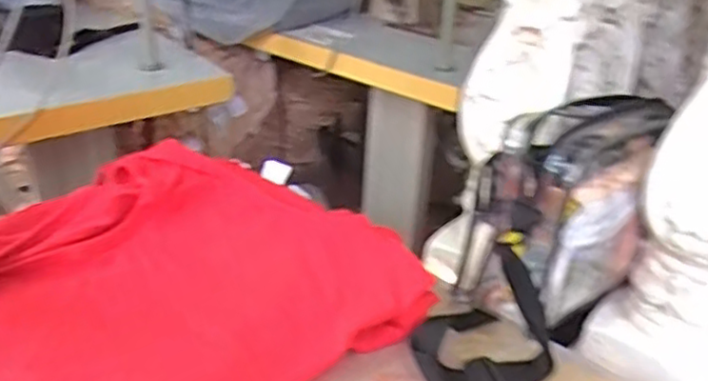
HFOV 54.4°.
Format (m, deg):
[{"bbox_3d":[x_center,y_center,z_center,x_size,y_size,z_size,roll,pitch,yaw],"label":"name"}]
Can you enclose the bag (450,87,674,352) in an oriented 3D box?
[{"bbox_3d":[0.214,0.026,0.658,0.198,0.202,0.096,-10,32,-31],"label":"bag"}]

